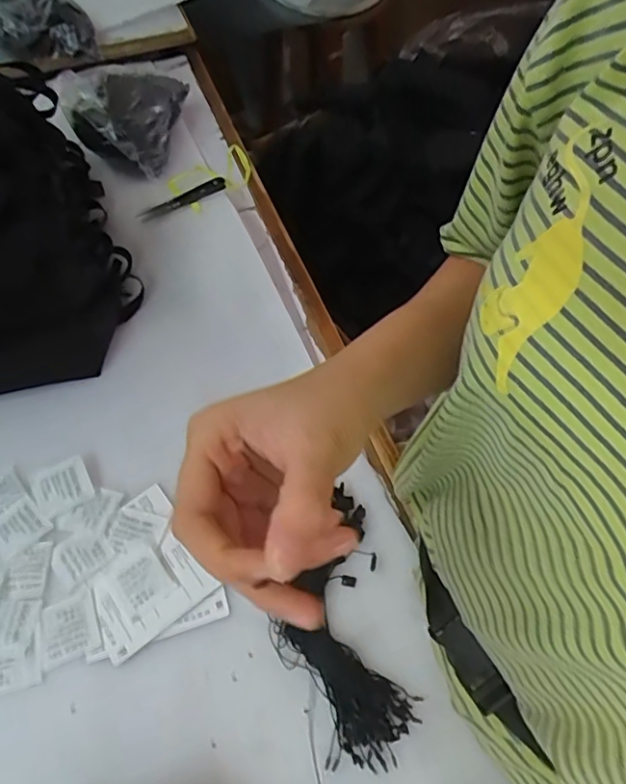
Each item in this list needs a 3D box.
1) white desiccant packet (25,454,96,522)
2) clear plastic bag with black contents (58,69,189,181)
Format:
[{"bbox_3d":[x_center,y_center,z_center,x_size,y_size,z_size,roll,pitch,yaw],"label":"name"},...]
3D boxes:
[{"bbox_3d":[-0.195,0.073,0.448,0.041,0.007,0.040,-27,61,-15],"label":"white desiccant packet"},{"bbox_3d":[-0.207,-0.326,0.658,0.096,0.076,0.156,10,58,8],"label":"clear plastic bag with black contents"}]

